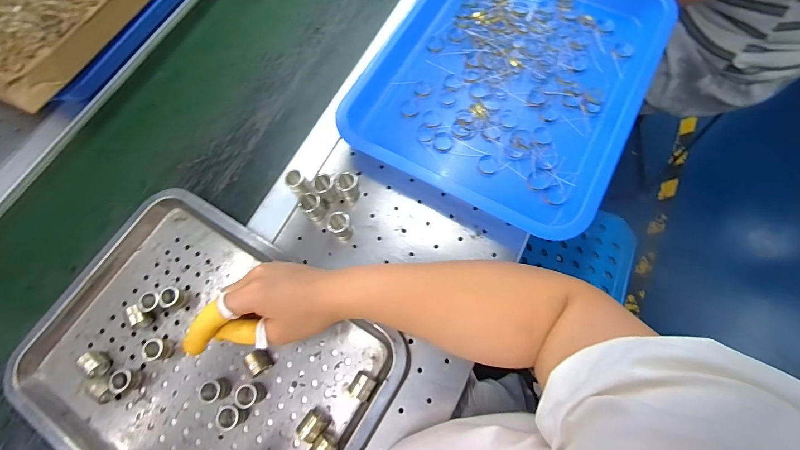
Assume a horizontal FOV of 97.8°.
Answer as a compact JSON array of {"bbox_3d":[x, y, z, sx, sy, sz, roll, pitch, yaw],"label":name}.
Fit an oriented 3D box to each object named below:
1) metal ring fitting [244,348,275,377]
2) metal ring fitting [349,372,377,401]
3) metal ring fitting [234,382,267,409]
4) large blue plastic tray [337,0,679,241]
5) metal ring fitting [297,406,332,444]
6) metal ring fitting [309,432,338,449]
[{"bbox_3d":[-0.135,0.132,0.337,0.016,0.020,0.021,-37,71,-8],"label":"metal ring fitting"},{"bbox_3d":[-0.034,0.150,0.326,0.020,0.018,0.021,28,75,14],"label":"metal ring fitting"},{"bbox_3d":[-0.140,0.159,0.327,0.020,0.022,0.019,-2,70,4],"label":"metal ring fitting"},{"bbox_3d":[0.137,-0.200,0.434,0.307,0.038,0.376,26,75,13],"label":"large blue plastic tray"},{"bbox_3d":[-0.077,0.182,0.318,0.021,0.020,0.026,33,76,15],"label":"metal ring fitting"},{"bbox_3d":[-0.069,0.199,0.309,0.020,0.016,0.024,39,78,16],"label":"metal ring fitting"}]

